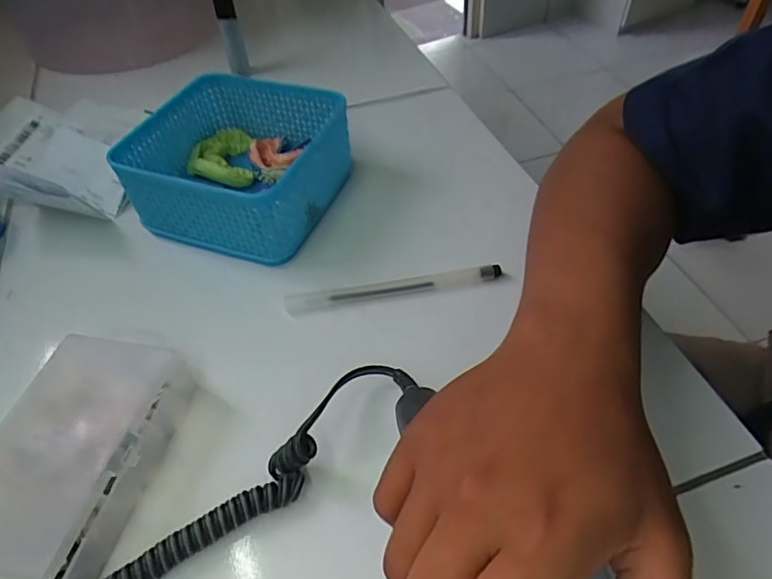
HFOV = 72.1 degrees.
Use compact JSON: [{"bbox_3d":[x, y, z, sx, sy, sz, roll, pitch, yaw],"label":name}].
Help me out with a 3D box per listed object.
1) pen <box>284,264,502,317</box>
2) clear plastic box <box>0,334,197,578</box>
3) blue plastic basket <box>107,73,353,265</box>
[{"bbox_3d":[0.005,0.000,0.347,0.139,0.013,0.011,-10,49,-5],"label":"pen"},{"bbox_3d":[-0.152,0.076,0.268,0.071,0.033,0.122,5,50,8],"label":"clear plastic box"},{"bbox_3d":[-0.104,-0.094,0.394,0.130,0.063,0.134,14,52,16],"label":"blue plastic basket"}]

